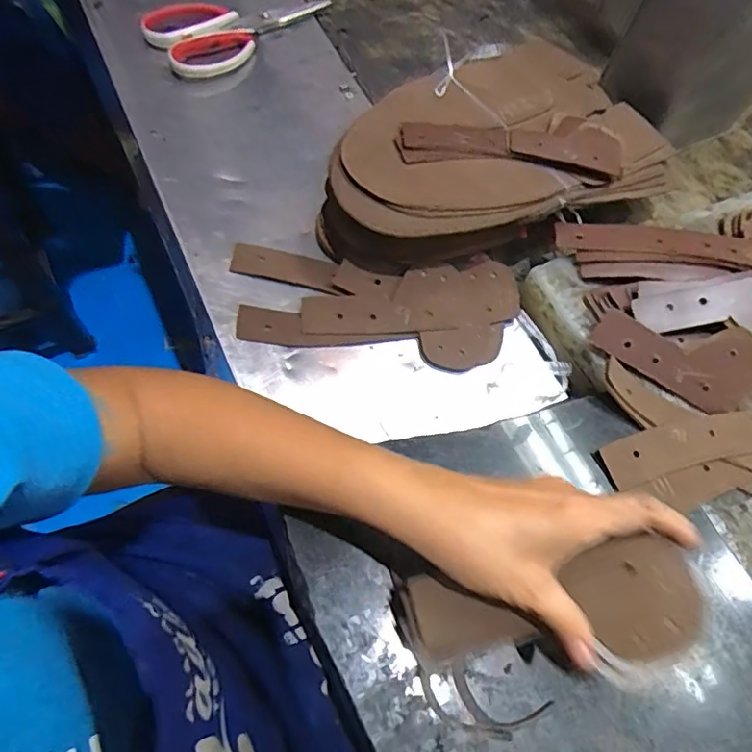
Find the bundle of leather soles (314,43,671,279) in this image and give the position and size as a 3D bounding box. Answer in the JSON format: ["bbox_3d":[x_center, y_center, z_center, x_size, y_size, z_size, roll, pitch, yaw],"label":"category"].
[{"bbox_3d":[0.102,-0.209,0.499,0.329,0.078,0.191,-22,68,-16],"label":"bundle of leather soles"}]

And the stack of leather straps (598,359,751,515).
[{"bbox_3d":[0.280,0.053,0.404,0.227,0.030,0.122,11,62,-1],"label":"stack of leather straps"}]

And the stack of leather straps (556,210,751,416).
[{"bbox_3d":[0.280,-0.068,0.444,0.225,0.047,0.179,-6,64,-10],"label":"stack of leather straps"}]

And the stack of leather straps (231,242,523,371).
[{"bbox_3d":[0.001,-0.062,0.465,0.237,0.018,0.099,4,63,-5],"label":"stack of leather straps"}]

